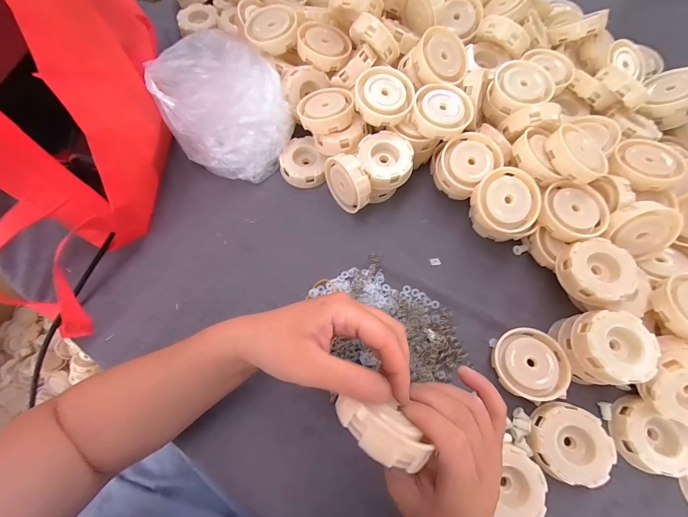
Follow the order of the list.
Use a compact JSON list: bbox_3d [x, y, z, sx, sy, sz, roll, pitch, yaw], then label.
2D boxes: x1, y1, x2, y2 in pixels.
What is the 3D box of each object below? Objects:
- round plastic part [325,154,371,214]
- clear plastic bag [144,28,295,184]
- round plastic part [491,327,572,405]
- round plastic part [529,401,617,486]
[{"bbox_3d":[0.004,-0.088,0.354,0.020,0.057,0.065,-34,97,-29],"label":"round plastic part"},{"bbox_3d":[-0.141,-0.184,0.368,0.142,0.113,0.146,-33,73,-12],"label":"clear plastic bag"},{"bbox_3d":[0.190,0.109,0.309,0.071,0.026,0.065,0,69,-1],"label":"round plastic part"},{"bbox_3d":[0.212,0.174,0.287,0.061,0.027,0.063,0,69,-1],"label":"round plastic part"}]

